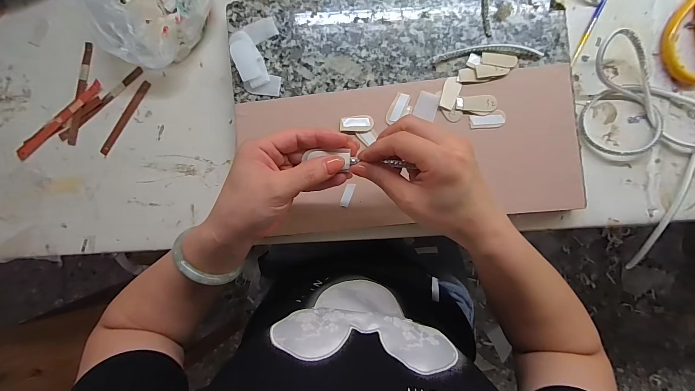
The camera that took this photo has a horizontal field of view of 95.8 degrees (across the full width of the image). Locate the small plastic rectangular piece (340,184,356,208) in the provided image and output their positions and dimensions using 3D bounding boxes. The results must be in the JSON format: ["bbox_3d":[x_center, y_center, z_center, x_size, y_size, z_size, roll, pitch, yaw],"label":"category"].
[{"bbox_3d":[0.000,0.000,0.355,0.010,0.004,0.028,20,91,4],"label":"small plastic rectangular piece"}]

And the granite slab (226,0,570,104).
[{"bbox_3d":[0.053,-0.184,0.365,0.366,0.027,0.152,-5,89,4],"label":"granite slab"}]

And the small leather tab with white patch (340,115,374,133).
[{"bbox_3d":[0.010,-0.081,0.353,0.036,0.004,0.019,3,90,4],"label":"small leather tab with white patch"}]

